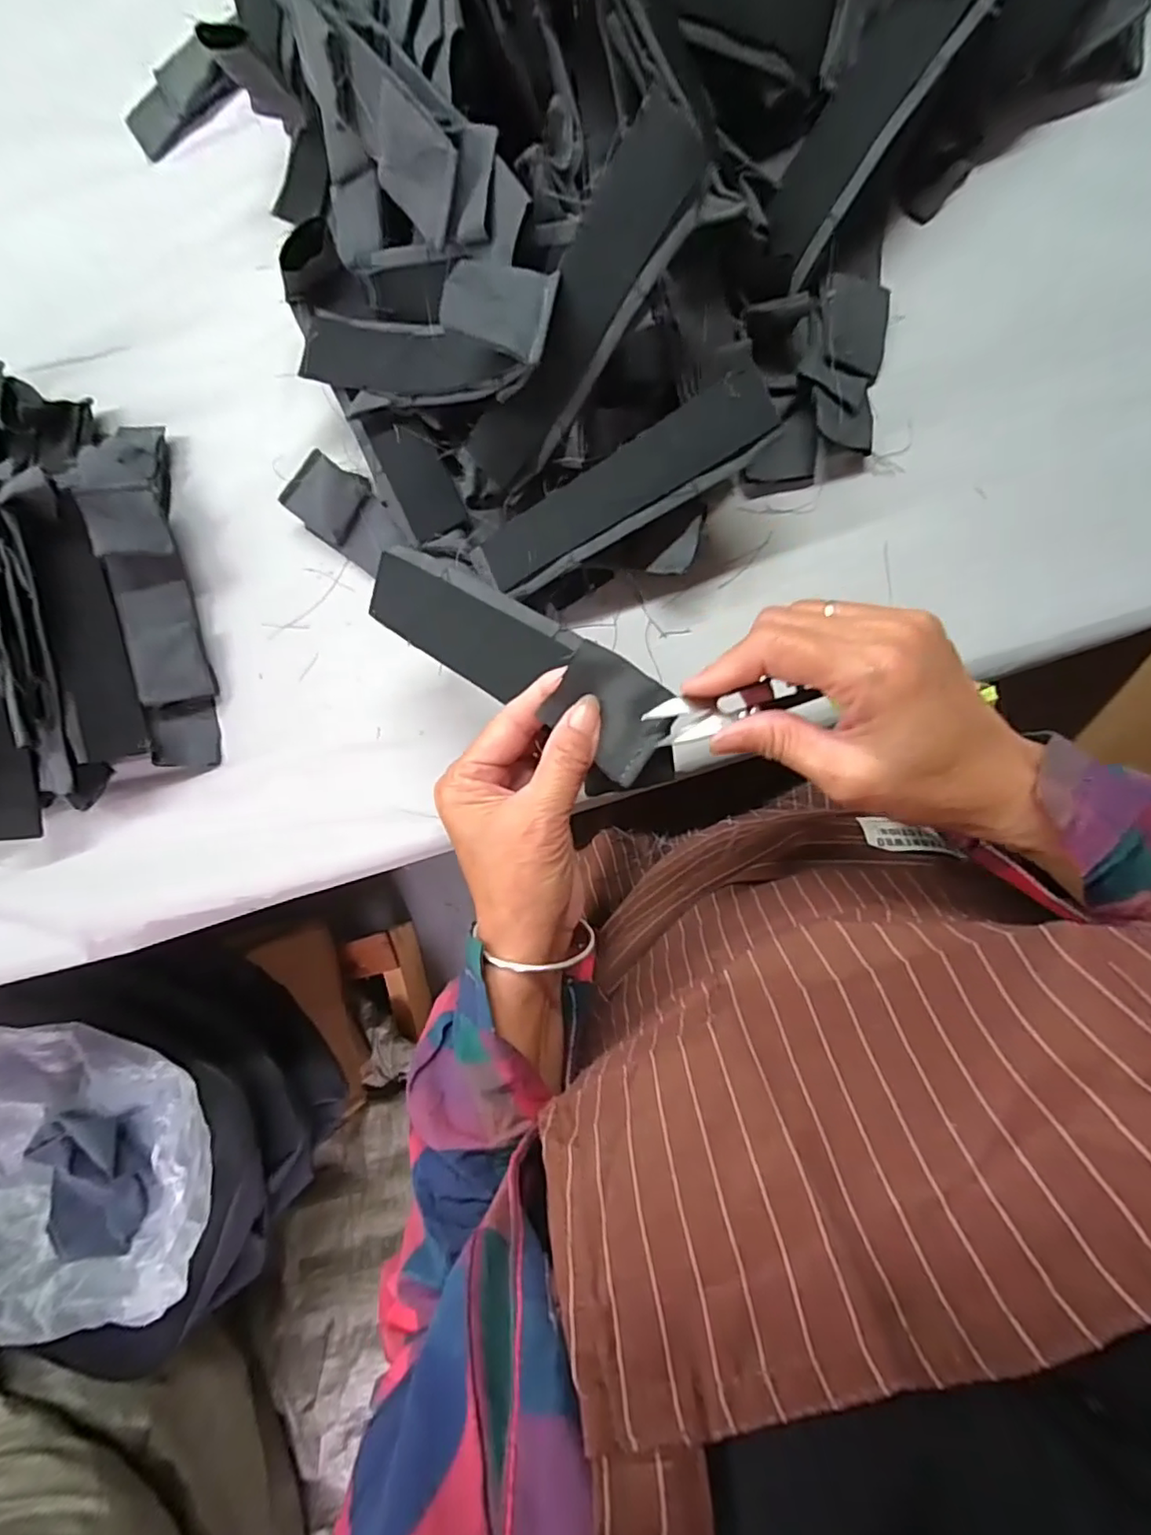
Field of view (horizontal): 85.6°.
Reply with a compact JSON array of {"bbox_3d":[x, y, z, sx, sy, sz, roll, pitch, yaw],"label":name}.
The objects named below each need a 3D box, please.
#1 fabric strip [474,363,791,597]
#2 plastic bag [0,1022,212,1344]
[{"bbox_3d":[0.025,-0.160,0.362,0.182,0.013,0.047,-24,86,23],"label":"fabric strip"},{"bbox_3d":[-0.622,0.475,0.711,0.389,0.119,0.325,17,92,8],"label":"plastic bag"}]

